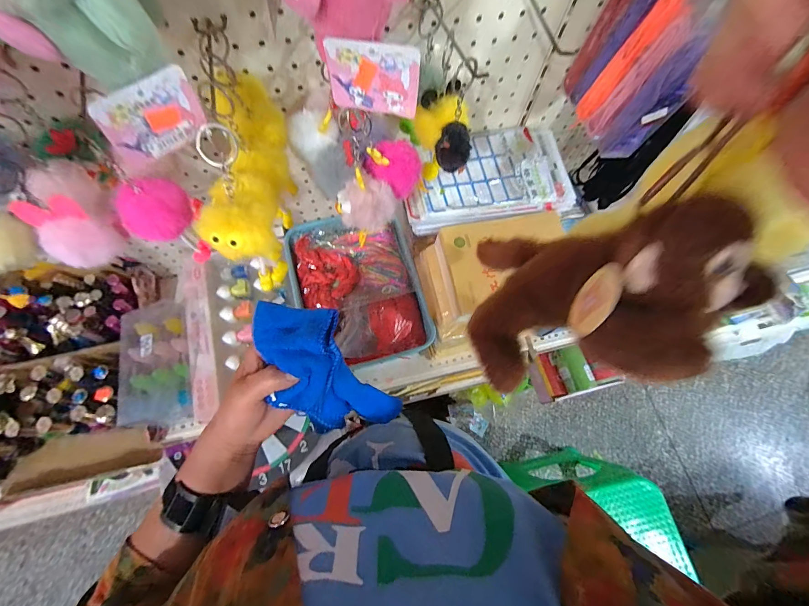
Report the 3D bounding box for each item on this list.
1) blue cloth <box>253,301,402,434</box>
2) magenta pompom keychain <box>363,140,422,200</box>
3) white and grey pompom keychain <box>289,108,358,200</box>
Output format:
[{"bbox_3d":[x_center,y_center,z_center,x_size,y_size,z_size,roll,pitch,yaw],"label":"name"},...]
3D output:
[{"bbox_3d":[-0.073,0.071,0.313,0.084,0.043,0.162,-40,121,-16],"label":"blue cloth"},{"bbox_3d":[-0.013,-0.144,0.360,0.055,0.044,0.046,27,70,7],"label":"magenta pompom keychain"},{"bbox_3d":[-0.084,-0.153,0.356,0.052,0.042,0.089,-25,73,-11],"label":"white and grey pompom keychain"}]

